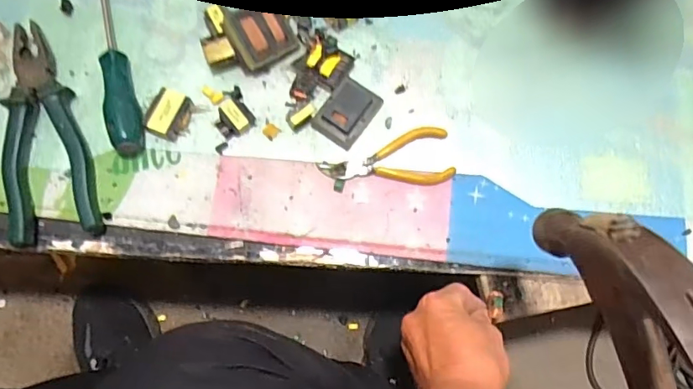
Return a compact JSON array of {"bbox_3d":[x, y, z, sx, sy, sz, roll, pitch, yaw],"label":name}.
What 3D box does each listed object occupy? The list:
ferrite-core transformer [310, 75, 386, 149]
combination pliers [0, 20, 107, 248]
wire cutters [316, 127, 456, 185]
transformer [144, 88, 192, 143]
[{"bbox_3d":[0.002,-0.075,0.449,0.041,0.018,0.061,35,78,7],"label":"ferrite-core transformer"},{"bbox_3d":[-0.268,-0.055,0.437,0.069,0.022,0.197,-17,77,-5],"label":"combination pliers"},{"bbox_3d":[0.035,-0.035,0.444,0.115,0.008,0.050,1,76,-1],"label":"wire cutters"},{"bbox_3d":[-0.156,-0.070,0.445,0.033,0.016,0.041,21,77,4],"label":"transformer"}]

